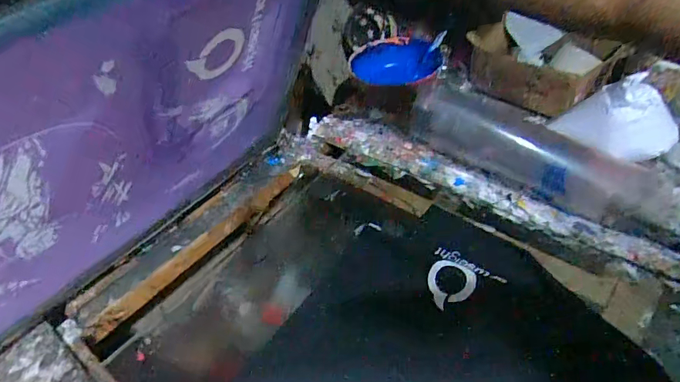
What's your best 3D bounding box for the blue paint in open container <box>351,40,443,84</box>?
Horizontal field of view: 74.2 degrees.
[{"bbox_3d":[0.112,-0.252,0.898,0.178,0.066,0.094,2,43,15],"label":"blue paint in open container"}]

